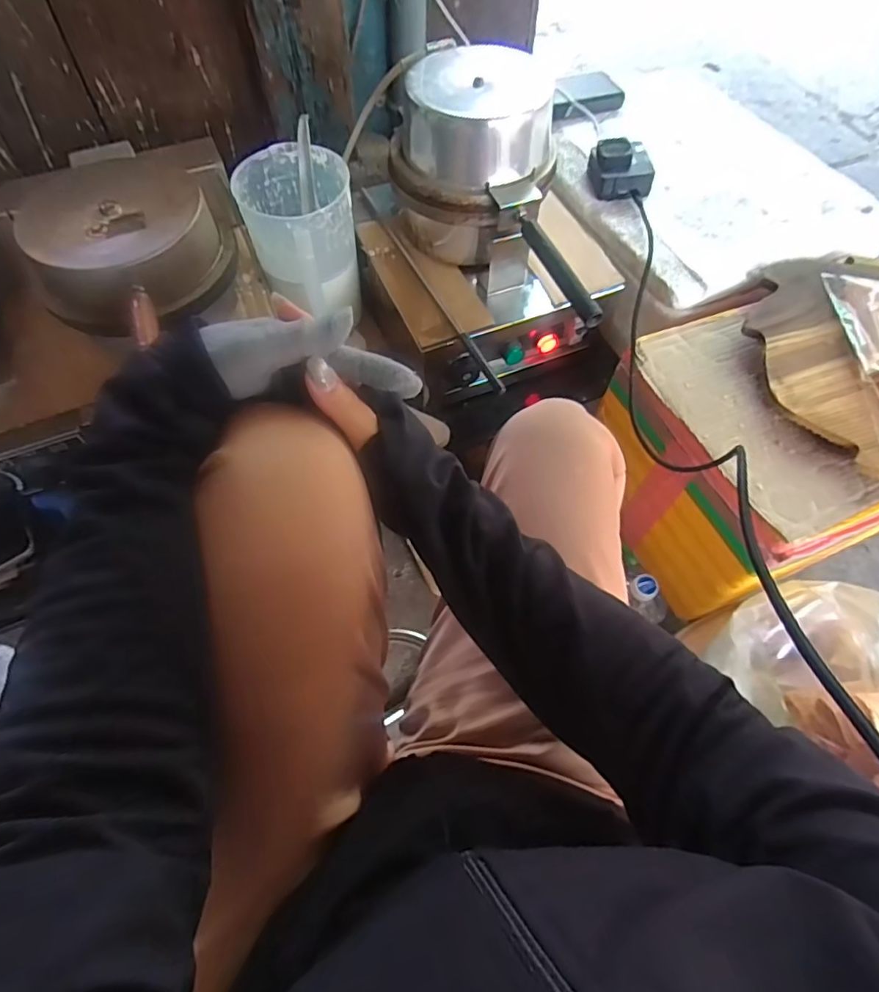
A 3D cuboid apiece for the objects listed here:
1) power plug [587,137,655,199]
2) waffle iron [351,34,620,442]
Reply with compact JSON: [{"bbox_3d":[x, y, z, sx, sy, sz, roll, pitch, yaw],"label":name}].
[{"bbox_3d":[0.243,-0.438,0.745,0.078,0.052,0.075,2,61,1],"label":"power plug"},{"bbox_3d":[0.072,-0.270,0.689,0.256,0.332,0.311,-20,63,-11],"label":"waffle iron"}]

